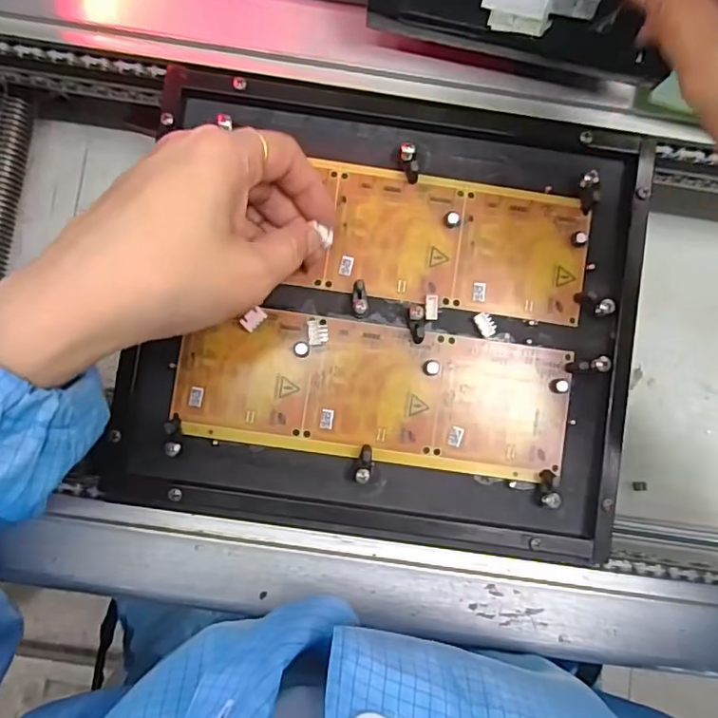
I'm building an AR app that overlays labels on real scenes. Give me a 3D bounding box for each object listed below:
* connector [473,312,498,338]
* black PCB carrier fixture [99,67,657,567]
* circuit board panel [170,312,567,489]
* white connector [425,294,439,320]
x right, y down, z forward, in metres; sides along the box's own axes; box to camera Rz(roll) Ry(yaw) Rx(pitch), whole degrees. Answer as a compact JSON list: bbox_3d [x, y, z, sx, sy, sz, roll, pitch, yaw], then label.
[{"bbox_3d":[0.070,-0.019,0.311,0.010,0.004,0.014,-29,88,-3],"label":"connector"},{"bbox_3d":[0.016,-0.025,0.308,0.264,0.014,0.235,9,86,-1],"label":"black PCB carrier fixture"},{"bbox_3d":[0.008,0.018,0.309,0.209,0.005,0.071,8,87,-1],"label":"circuit board panel"},{"bbox_3d":[0.040,-0.028,0.310,0.007,0.006,0.014,3,87,-2],"label":"white connector"}]

